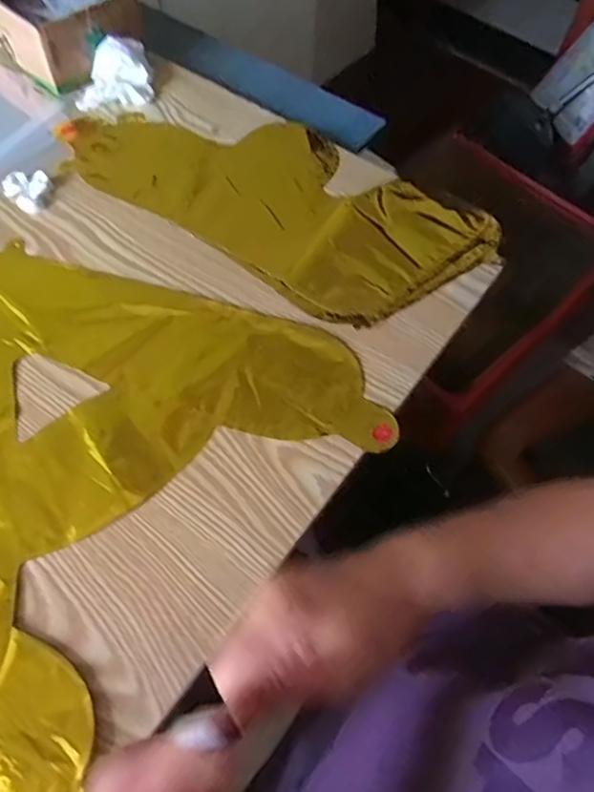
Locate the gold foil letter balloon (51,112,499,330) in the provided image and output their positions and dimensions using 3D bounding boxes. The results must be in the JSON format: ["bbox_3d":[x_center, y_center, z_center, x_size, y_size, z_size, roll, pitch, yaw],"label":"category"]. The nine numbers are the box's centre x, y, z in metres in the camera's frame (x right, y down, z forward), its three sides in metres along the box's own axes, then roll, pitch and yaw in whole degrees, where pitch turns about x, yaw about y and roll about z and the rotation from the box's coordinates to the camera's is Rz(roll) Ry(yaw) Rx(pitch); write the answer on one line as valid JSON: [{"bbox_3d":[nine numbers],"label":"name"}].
[{"bbox_3d":[-0.028,-0.196,0.550,0.415,0.019,0.192,28,63,13],"label":"gold foil letter balloon"}]

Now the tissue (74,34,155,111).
[{"bbox_3d":[-0.198,-0.345,0.606,0.081,0.036,0.070,-9,61,-7],"label":"tissue"}]

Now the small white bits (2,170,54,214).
[{"bbox_3d":[-0.250,-0.194,0.532,0.047,0.013,0.039,41,66,19],"label":"small white bits"}]

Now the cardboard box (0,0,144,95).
[{"bbox_3d":[-0.277,-0.431,0.630,0.197,0.069,0.140,36,65,17],"label":"cardboard box"}]

